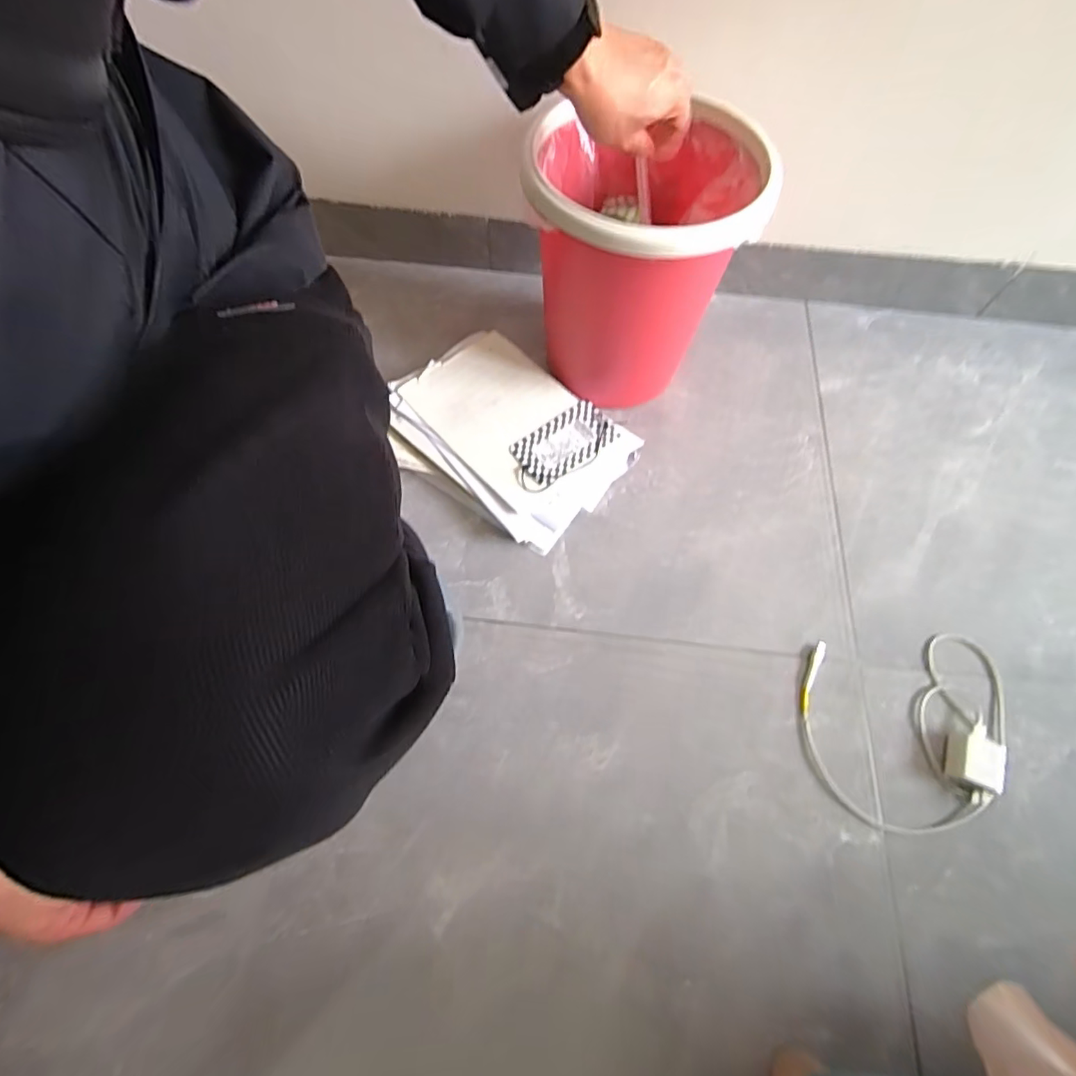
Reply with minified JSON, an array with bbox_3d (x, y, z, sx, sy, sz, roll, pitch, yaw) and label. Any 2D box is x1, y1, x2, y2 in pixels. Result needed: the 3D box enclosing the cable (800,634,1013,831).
[{"bbox_3d":[0.412,0.205,0.563,0.241,0.027,0.194,-4,65,-3],"label":"cable"}]

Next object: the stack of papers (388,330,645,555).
[{"bbox_3d":[-0.045,-0.140,0.709,0.312,0.045,0.230,38,70,15],"label":"stack of papers"}]

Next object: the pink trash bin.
[{"bbox_3d":[0.114,-0.327,0.640,0.231,0.258,0.235,13,66,5],"label":"pink trash bin"}]

